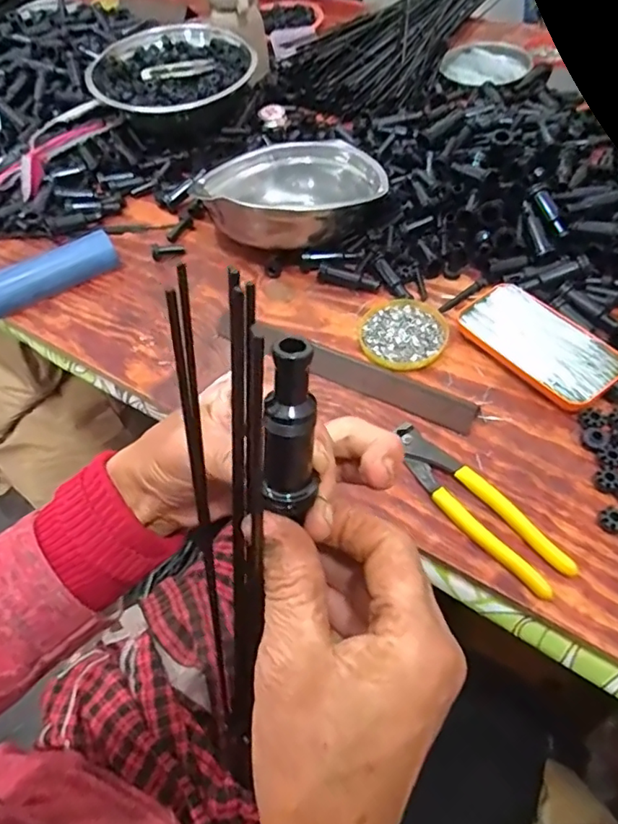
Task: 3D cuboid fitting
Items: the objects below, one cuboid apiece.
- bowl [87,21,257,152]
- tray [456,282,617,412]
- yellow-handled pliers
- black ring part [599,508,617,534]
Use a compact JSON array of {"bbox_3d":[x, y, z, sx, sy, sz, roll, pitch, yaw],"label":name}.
[{"bbox_3d":[-0.184,-0.453,0.756,0.213,0.085,0.200,-3,55,4],"label":"bowl"},{"bbox_3d":[0.213,-0.065,0.498,0.073,0.017,0.144,-35,59,-18],"label":"tray"},{"bbox_3d":[0.126,0.070,0.418,0.041,0.012,0.162,-35,59,-18],"label":"yellow-handled pliers"},{"bbox_3d":[0.227,0.081,0.401,0.018,0.012,0.017,-3,55,4],"label":"black ring part"}]

